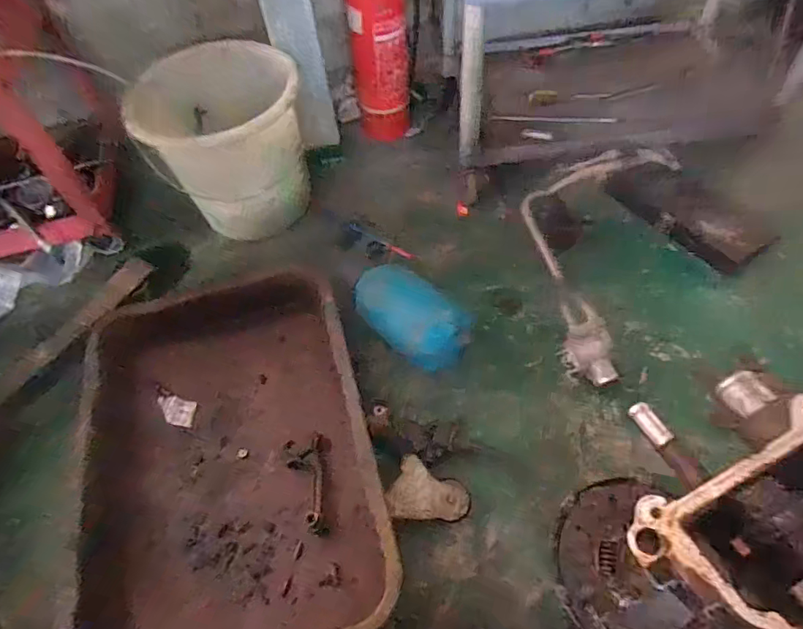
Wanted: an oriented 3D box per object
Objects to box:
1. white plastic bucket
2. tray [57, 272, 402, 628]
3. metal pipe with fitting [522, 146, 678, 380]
[{"bbox_3d":[-0.363,-0.368,1.066,0.338,0.272,0.385,-30,57,-16],"label":"white plastic bucket"},{"bbox_3d":[-0.287,0.207,0.810,0.452,0.102,0.661,-15,54,-6],"label":"tray"},{"bbox_3d":[0.354,-0.147,0.975,0.261,0.097,0.558,19,58,18],"label":"metal pipe with fitting"}]

